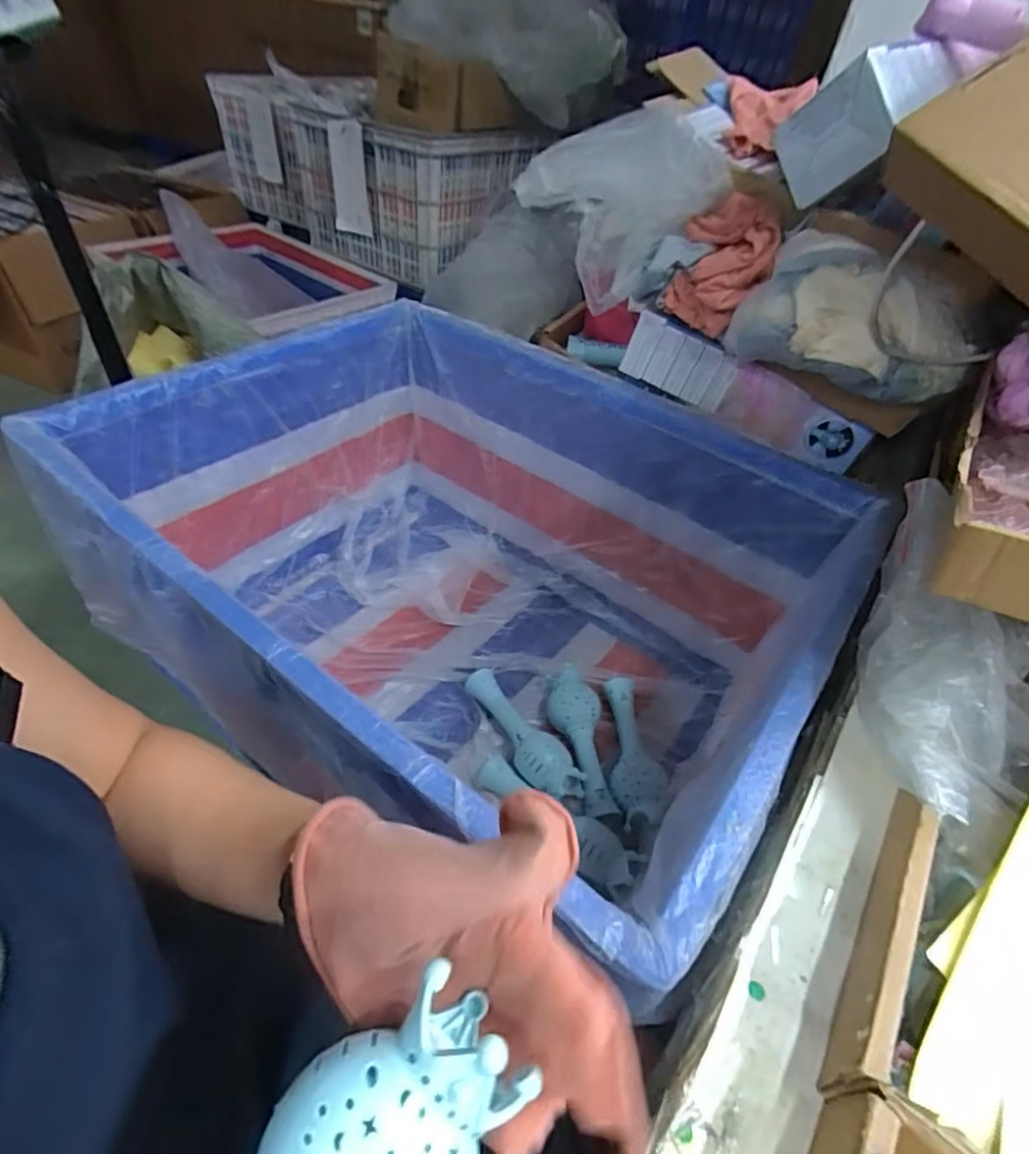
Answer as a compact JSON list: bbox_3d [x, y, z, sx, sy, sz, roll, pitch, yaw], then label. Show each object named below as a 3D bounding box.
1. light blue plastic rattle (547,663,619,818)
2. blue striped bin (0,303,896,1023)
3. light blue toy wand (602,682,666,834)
[{"bbox_3d":[0.087,0.231,0.844,0.077,0.051,0.218,1,44,-6],"label":"light blue plastic rattle"},{"bbox_3d":[-0.065,0.020,0.796,0.799,0.422,0.620,29,48,21],"label":"blue striped bin"},{"bbox_3d":[0.166,0.245,0.839,0.065,0.066,0.227,5,44,-3],"label":"light blue toy wand"}]

